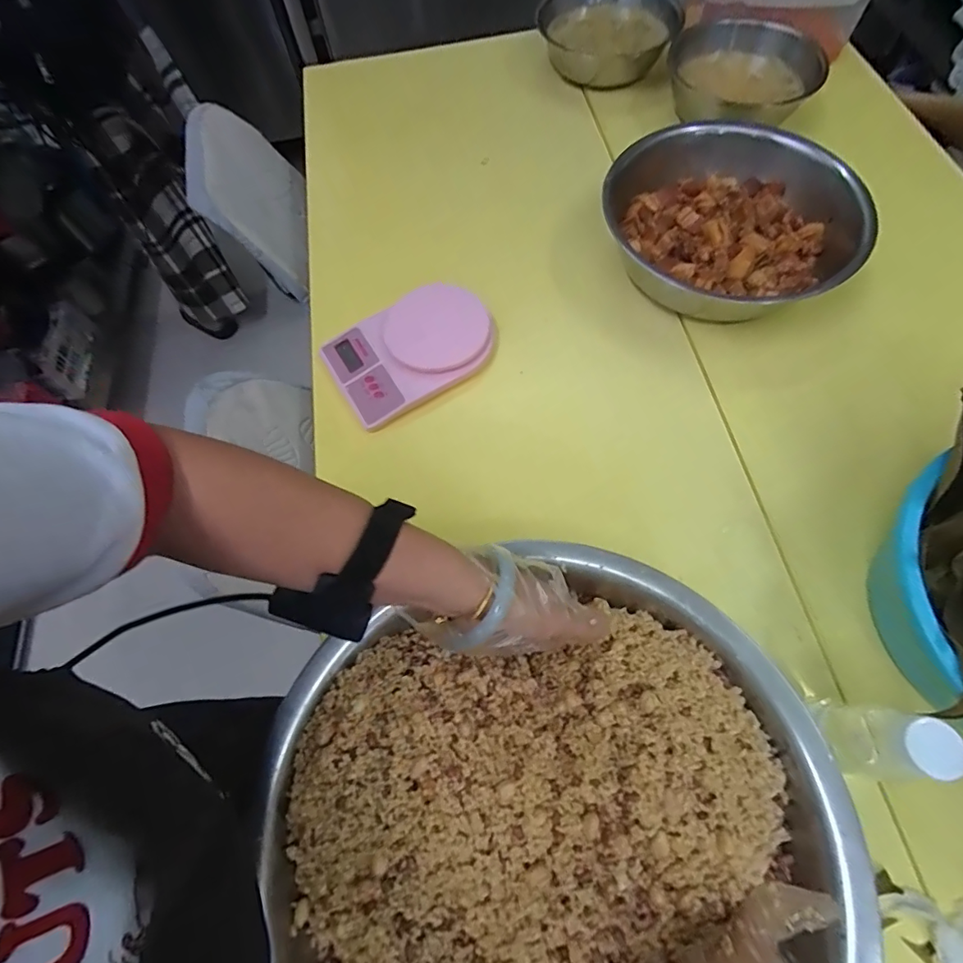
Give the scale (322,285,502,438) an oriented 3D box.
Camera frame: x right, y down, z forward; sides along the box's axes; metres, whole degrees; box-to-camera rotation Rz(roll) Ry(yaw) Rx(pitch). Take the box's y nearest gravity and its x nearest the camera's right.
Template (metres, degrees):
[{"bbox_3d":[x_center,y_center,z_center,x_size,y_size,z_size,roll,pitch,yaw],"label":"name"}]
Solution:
[{"bbox_3d":[-0.095,-0.180,0.648,0.212,0.039,0.152,-31,69,-10],"label":"scale"}]

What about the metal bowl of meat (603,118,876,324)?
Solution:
[{"bbox_3d":[0.328,-0.351,0.653,0.302,0.125,0.271,6,68,5],"label":"metal bowl of meat"}]

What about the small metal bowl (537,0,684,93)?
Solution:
[{"bbox_3d":[0.226,-0.817,0.885,0.245,0.082,0.194,8,68,6],"label":"small metal bowl"}]

